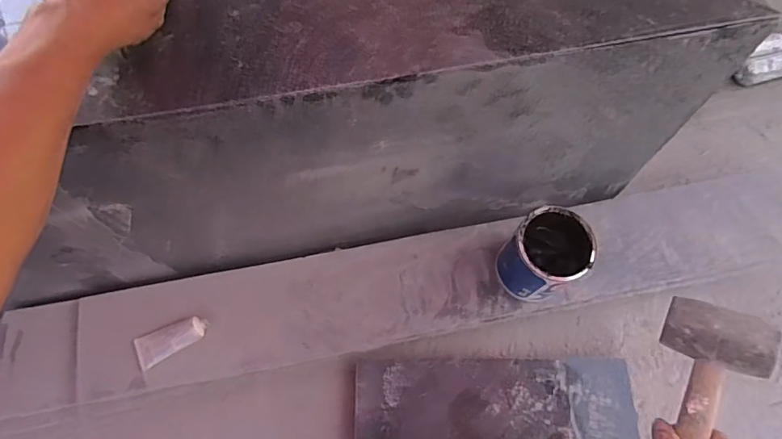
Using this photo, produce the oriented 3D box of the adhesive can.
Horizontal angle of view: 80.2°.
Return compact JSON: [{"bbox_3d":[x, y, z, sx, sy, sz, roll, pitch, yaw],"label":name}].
[{"bbox_3d":[0.215,0.050,0.648,0.116,0.121,0.104,-34,70,-17],"label":"adhesive can"}]

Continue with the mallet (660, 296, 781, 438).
[{"bbox_3d":[0.287,0.241,0.447,0.080,0.052,0.326,19,78,7],"label":"mallet"}]

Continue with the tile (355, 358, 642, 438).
[{"bbox_3d":[0.153,0.313,0.661,0.395,0.032,0.216,0,64,-2],"label":"tile"}]

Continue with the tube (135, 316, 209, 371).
[{"bbox_3d":[-0.301,0.161,0.636,0.096,0.028,0.044,-27,68,-14],"label":"tube"}]

